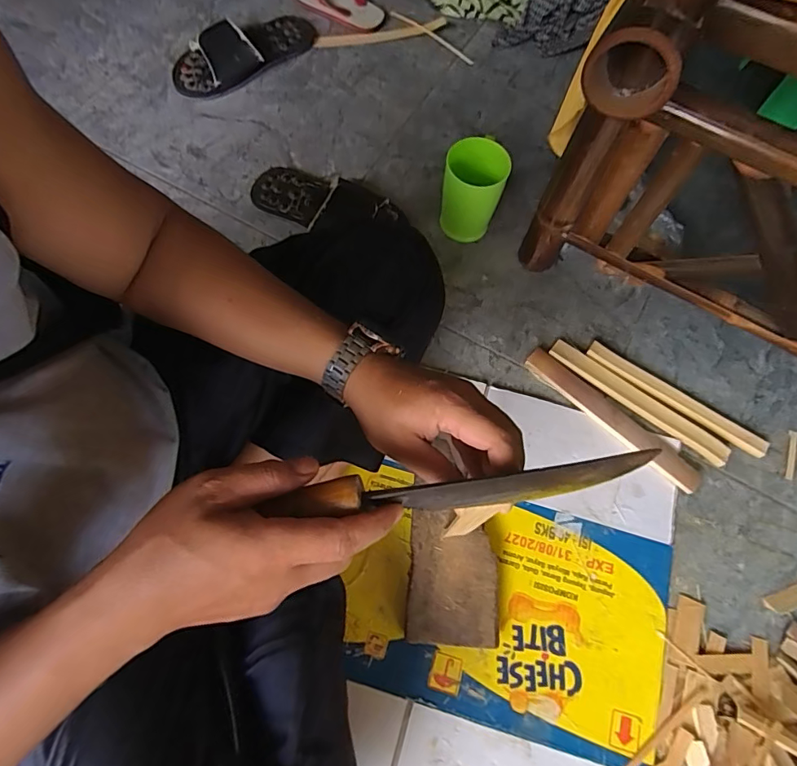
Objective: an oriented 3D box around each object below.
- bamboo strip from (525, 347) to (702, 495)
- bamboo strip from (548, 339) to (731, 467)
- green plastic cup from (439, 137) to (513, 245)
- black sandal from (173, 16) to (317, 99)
[{"bbox_3d":[0.298,0.047,0.671,0.275,0.011,0.042,41,73,12],"label":"bamboo strip"},{"bbox_3d":[0.336,0.026,0.679,0.271,0.012,0.031,35,72,10],"label":"bamboo strip"},{"bbox_3d":[0.108,-0.289,0.723,0.087,0.134,0.089,1,70,-2],"label":"green plastic cup"},{"bbox_3d":[-0.277,-0.613,0.869,0.279,0.054,0.124,-40,76,-15],"label":"black sandal"}]

